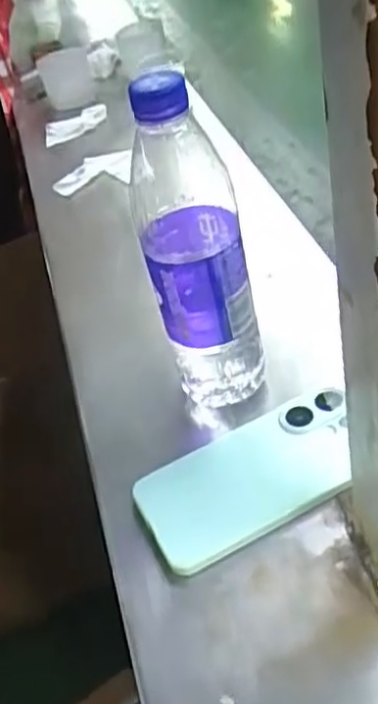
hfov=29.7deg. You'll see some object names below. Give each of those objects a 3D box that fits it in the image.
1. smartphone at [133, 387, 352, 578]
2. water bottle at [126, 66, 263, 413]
[{"bbox_3d":[0.042,0.078,0.455,0.149,0.009,0.076,-25,47,-11],"label":"smartphone"},{"bbox_3d":[0.006,-0.067,0.460,0.070,0.225,0.070,-13,41,1],"label":"water bottle"}]

